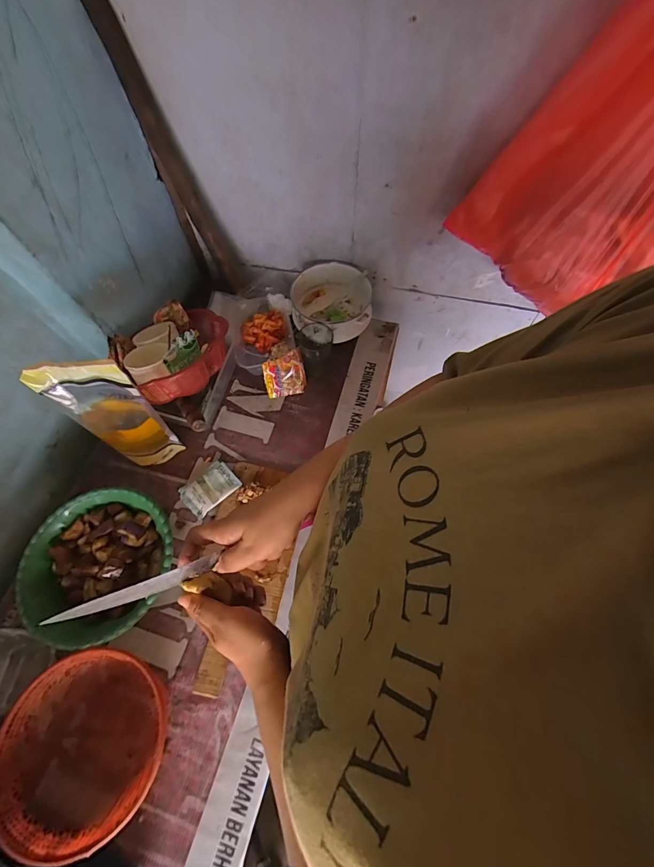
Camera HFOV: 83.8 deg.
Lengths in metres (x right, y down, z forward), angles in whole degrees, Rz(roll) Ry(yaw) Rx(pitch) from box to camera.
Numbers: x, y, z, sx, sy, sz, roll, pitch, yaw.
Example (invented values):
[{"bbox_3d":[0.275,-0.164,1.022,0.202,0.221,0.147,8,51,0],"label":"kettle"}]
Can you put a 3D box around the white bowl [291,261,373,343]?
[{"bbox_3d":[0.007,-0.270,0.776,0.161,0.080,0.160,-1,65,2],"label":"white bowl"}]

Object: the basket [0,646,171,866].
[{"bbox_3d":[-0.300,0.390,0.461,0.189,0.111,0.188,-1,65,2],"label":"basket"}]

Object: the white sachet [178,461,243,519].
[{"bbox_3d":[-0.207,0.097,0.644,0.092,0.013,0.067,-39,69,-15],"label":"white sachet"}]

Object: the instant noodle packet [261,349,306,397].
[{"bbox_3d":[-0.083,-0.115,0.713,0.077,0.083,0.006,-9,22,1],"label":"instant noodle packet"}]

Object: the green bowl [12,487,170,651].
[{"bbox_3d":[-0.343,0.199,0.563,0.196,0.080,0.214,-1,65,2],"label":"green bowl"}]

